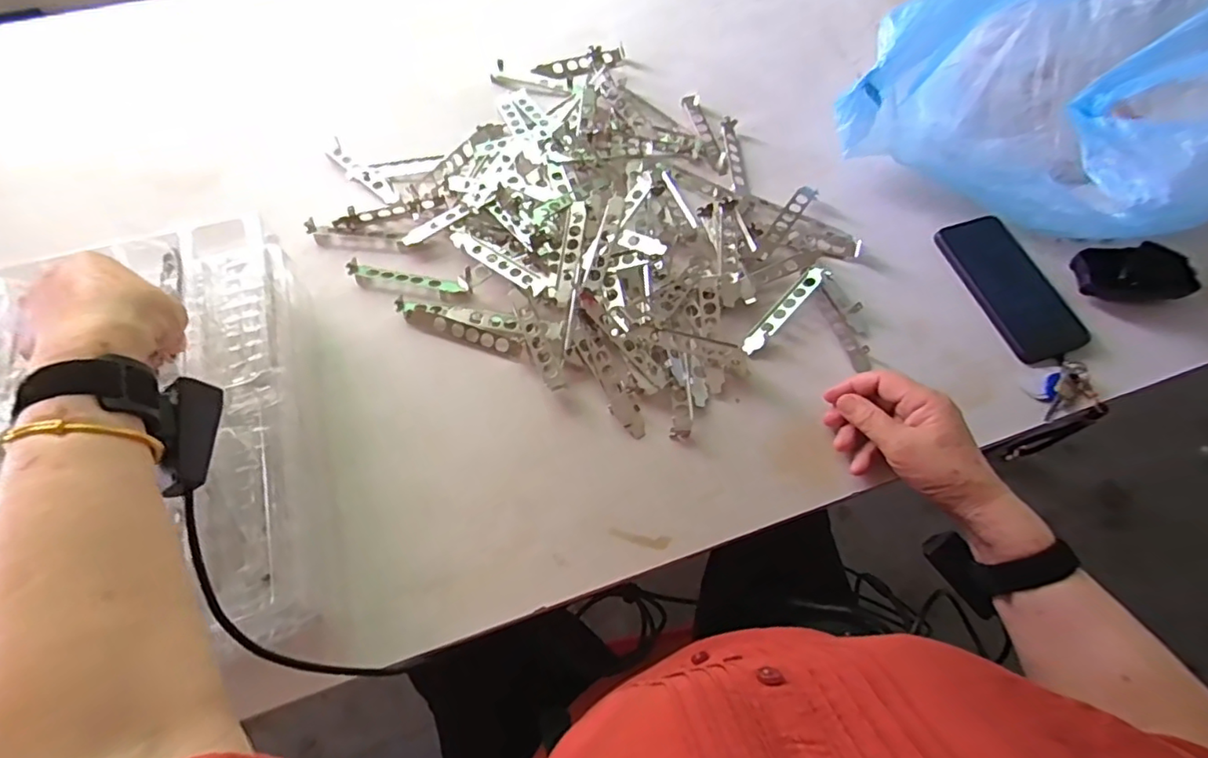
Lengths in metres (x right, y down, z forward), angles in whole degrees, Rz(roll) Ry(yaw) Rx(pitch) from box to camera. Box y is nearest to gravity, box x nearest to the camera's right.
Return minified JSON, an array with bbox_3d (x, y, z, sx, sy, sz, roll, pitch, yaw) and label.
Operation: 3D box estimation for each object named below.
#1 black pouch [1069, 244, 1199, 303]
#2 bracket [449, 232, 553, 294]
[{"bbox_3d":[0.540,-0.108,0.577,0.112,0.036,0.051,6,66,0],"label":"black pouch"},{"bbox_3d":[-0.105,-0.117,0.574,0.117,0.015,0.026,30,69,11],"label":"bracket"}]

